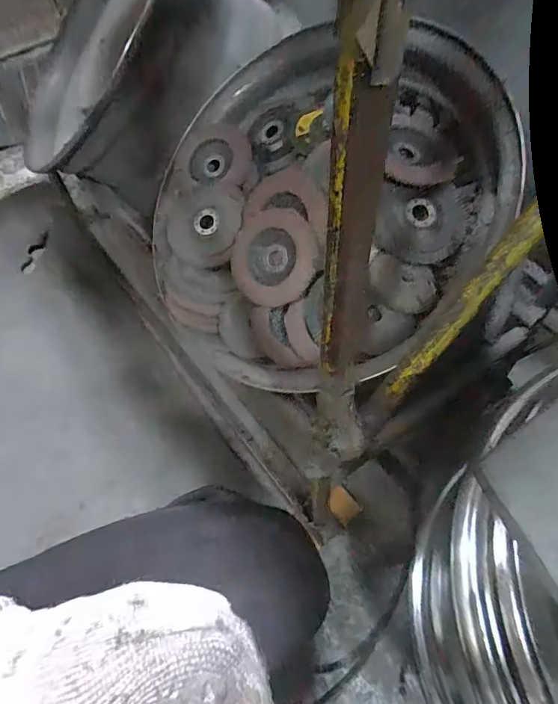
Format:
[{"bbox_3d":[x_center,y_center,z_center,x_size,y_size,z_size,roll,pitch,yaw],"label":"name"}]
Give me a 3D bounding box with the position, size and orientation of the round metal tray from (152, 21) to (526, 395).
[{"bbox_3d":[0.029,-0.164,0.509,0.357,0.066,0.377,-5,75,18],"label":"round metal tray"}]

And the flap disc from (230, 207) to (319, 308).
[{"bbox_3d":[-0.008,-0.096,0.495,0.099,0.010,0.099,-5,80,31],"label":"flap disc"}]

